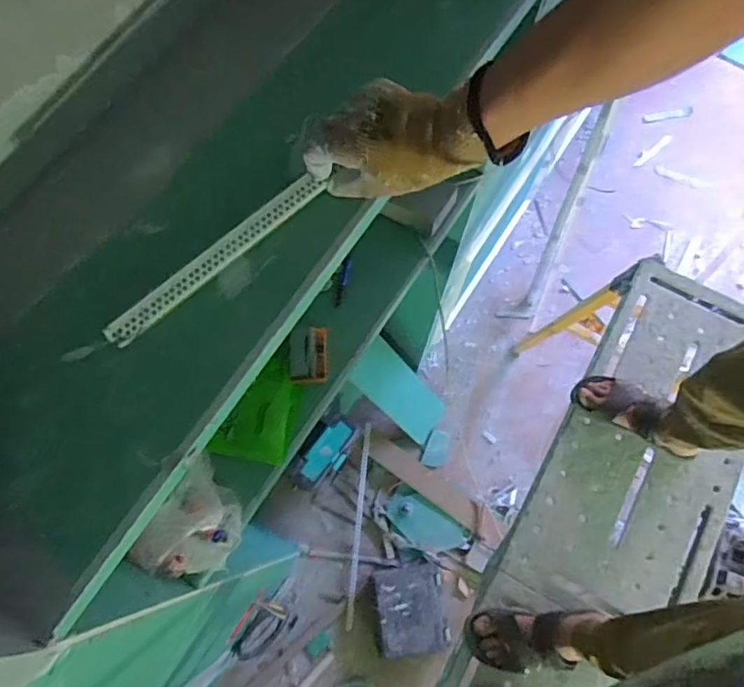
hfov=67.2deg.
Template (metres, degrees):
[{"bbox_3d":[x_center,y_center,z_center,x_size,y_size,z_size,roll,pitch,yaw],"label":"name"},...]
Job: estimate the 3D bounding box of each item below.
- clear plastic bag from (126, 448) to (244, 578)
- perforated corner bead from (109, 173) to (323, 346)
[{"bbox_3d":[-0.253,0.273,0.818,0.092,0.127,0.157,27,73,8],"label":"clear plastic bag"},{"bbox_3d":[-0.144,-0.084,0.535,0.247,0.004,0.021,-41,106,-12],"label":"perforated corner bead"}]

